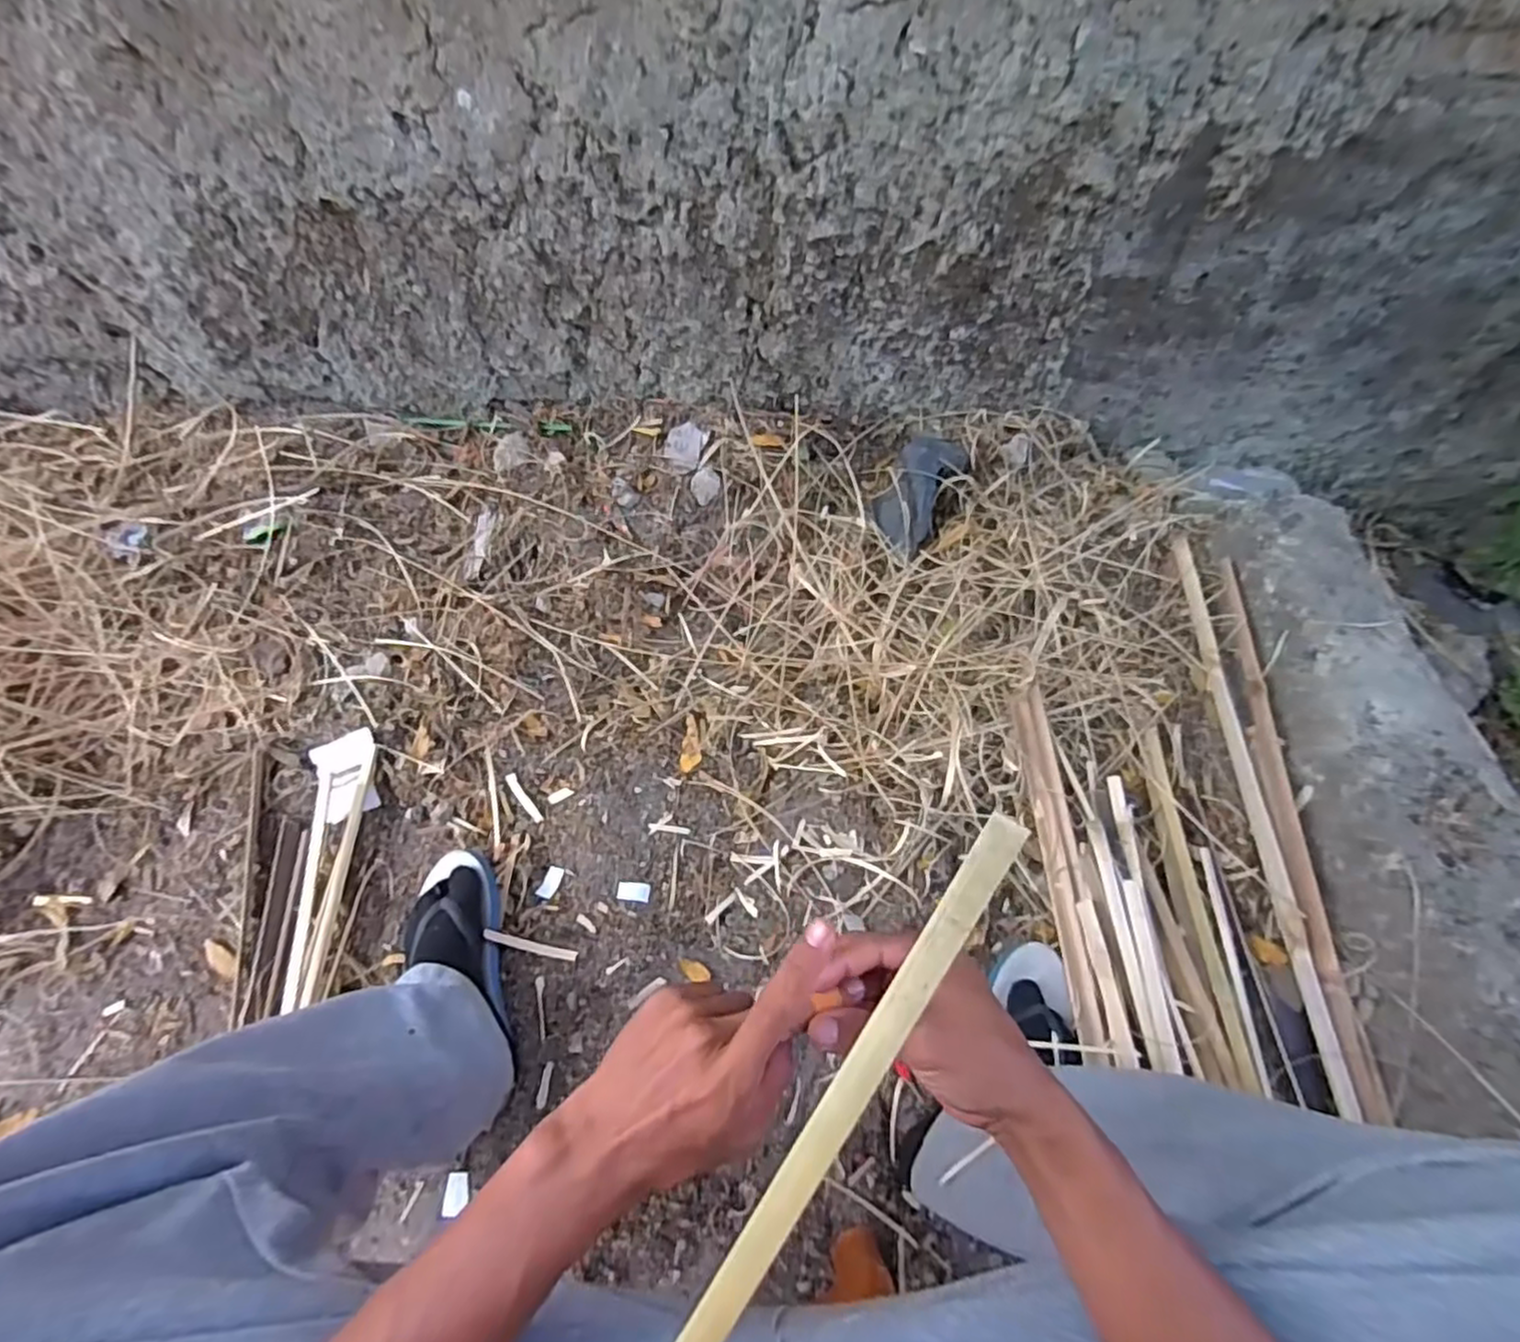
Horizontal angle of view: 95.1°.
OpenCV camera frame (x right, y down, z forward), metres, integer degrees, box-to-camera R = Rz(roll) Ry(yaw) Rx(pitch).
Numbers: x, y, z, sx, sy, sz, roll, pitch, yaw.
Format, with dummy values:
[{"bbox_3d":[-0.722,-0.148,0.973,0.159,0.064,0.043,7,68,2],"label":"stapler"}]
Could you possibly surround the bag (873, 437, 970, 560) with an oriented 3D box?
[{"bbox_3d":[0.218,-0.253,0.978,0.097,0.092,0.153,24,61,12],"label":"bag"}]

